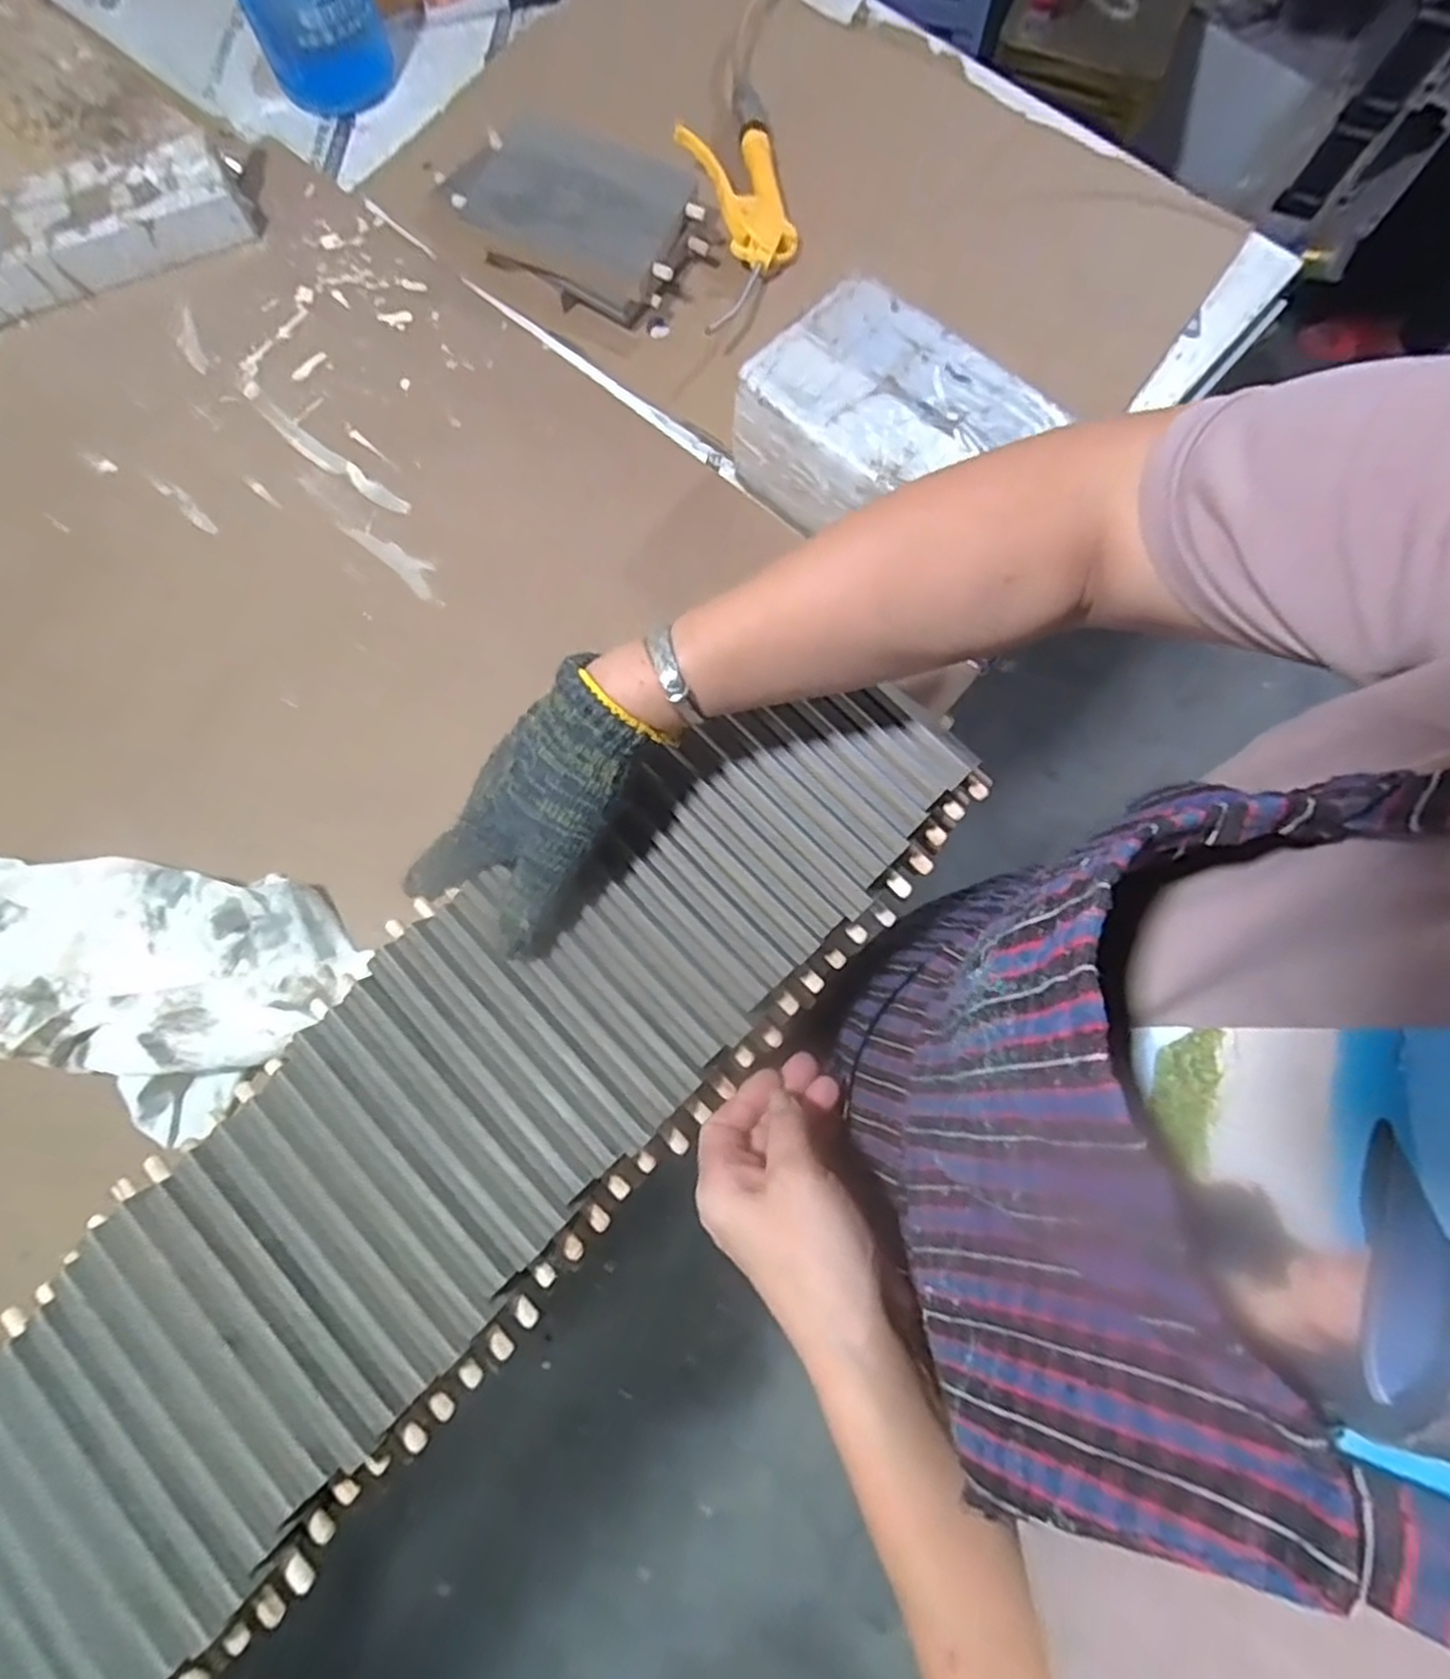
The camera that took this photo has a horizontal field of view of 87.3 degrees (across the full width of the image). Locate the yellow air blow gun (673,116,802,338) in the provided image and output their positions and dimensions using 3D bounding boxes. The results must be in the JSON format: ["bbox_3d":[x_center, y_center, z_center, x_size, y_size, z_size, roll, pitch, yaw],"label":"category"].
[{"bbox_3d":[0.012,-0.510,0.617,0.082,0.030,0.189,-10,77,-4],"label":"yellow air blow gun"}]

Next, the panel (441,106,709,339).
[{"bbox_3d":[-0.119,-0.504,0.603,0.209,0.044,0.139,29,77,5],"label":"panel"}]

